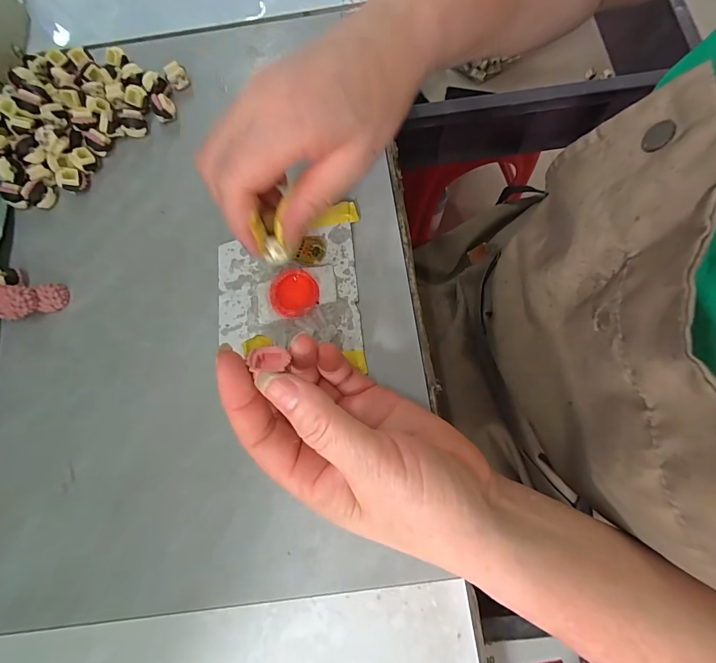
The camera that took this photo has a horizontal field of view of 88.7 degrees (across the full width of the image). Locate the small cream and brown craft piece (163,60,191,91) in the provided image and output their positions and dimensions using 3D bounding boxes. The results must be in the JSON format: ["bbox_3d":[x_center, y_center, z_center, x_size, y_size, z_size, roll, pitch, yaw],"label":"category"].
[{"bbox_3d":[-0.133,-0.189,0.270,0.013,0.013,0.012,-24,77,-2],"label":"small cream and brown craft piece"}]

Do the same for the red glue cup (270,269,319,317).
[{"bbox_3d":[-0.040,-0.024,0.230,0.029,0.006,0.030,-1,77,3],"label":"red glue cup"}]

